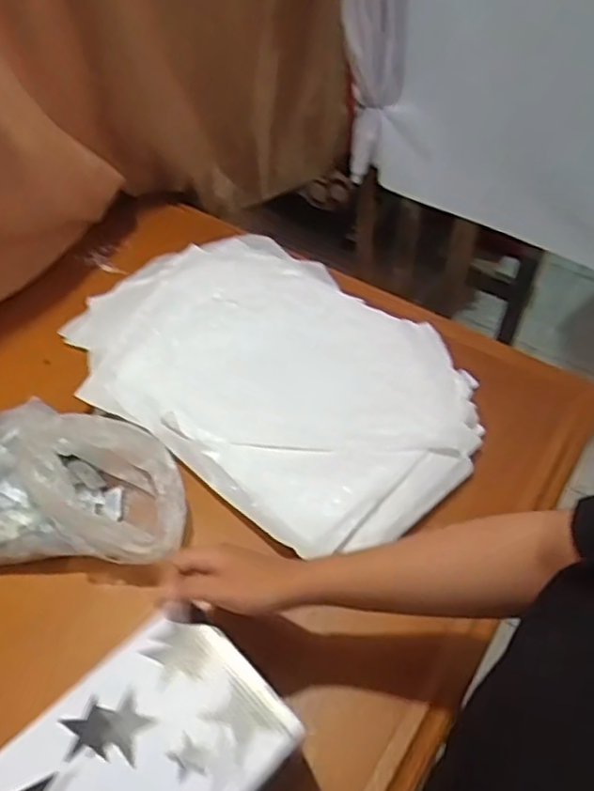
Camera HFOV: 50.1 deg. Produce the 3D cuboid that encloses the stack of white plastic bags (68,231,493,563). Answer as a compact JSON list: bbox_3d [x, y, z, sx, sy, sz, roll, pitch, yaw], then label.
[{"bbox_3d":[-0.031,-0.040,0.796,0.517,0.027,0.345,33,58,23],"label":"stack of white plastic bags"}]

